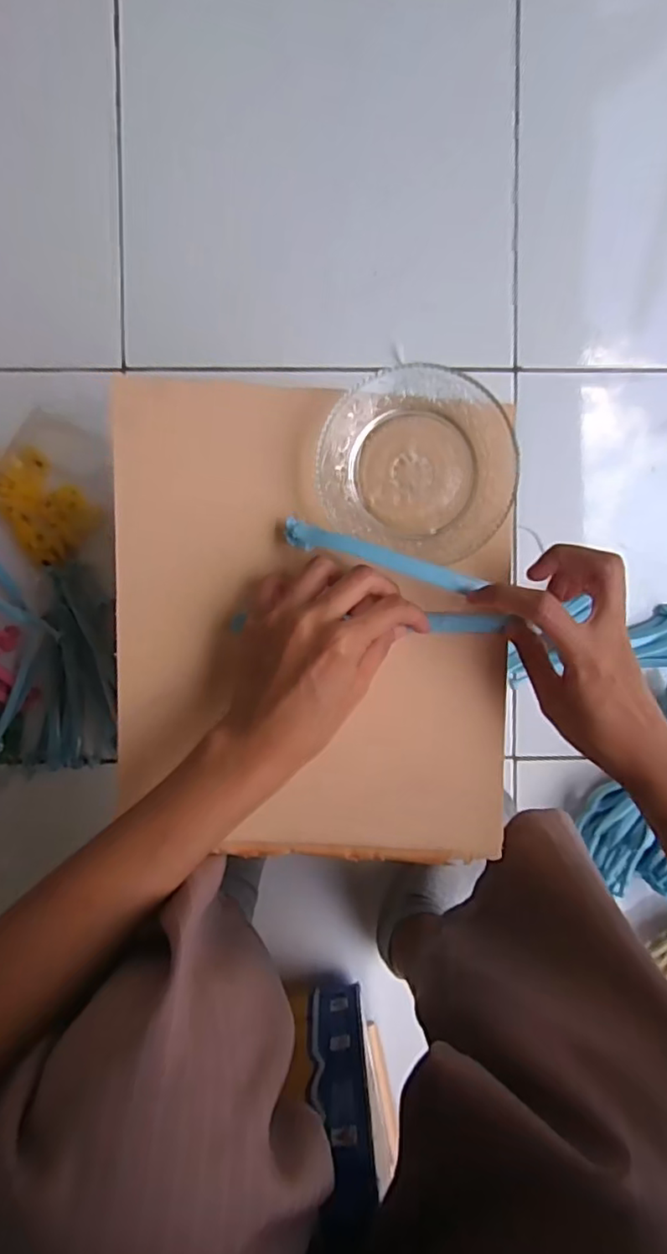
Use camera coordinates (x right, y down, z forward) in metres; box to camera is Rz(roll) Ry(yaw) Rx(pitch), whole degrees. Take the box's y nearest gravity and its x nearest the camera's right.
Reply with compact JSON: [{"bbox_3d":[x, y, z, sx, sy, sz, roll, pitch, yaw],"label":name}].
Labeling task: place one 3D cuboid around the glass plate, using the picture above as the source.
[{"bbox_3d":[0.050,-0.096,0.347,0.111,0.018,0.104,0,92,0],"label":"glass plate"}]

